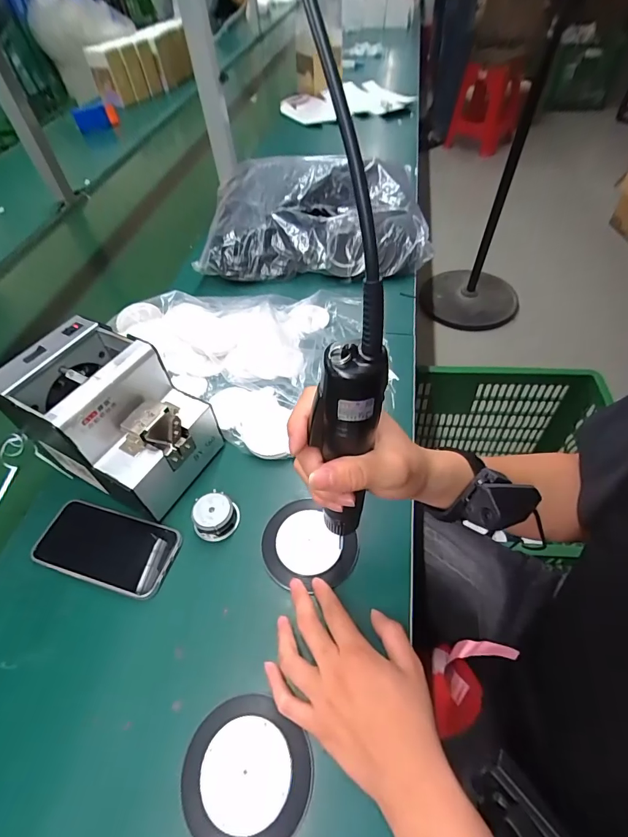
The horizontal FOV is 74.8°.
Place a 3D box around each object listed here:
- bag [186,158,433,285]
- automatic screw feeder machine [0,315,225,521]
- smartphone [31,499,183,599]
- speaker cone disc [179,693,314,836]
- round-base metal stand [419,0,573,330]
[{"bbox_3d":[0.004,-0.394,0.782,0.400,0.109,0.294,-1,51,4],"label":"bag"},{"bbox_3d":[-0.216,-0.001,0.456,0.162,0.147,0.122,23,57,21],"label":"automatic screw feeder machine"},{"bbox_3d":[-0.219,0.135,0.437,0.145,0.016,0.074,11,53,13],"label":"smartphone"},{"bbox_3d":[-0.054,0.277,0.320,0.097,0.007,0.093,32,60,26],"label":"speaker cone disc"},{"bbox_3d":[0.666,-0.902,1.463,0.385,1.113,0.431,19,55,19],"label":"round-base metal stand"}]

